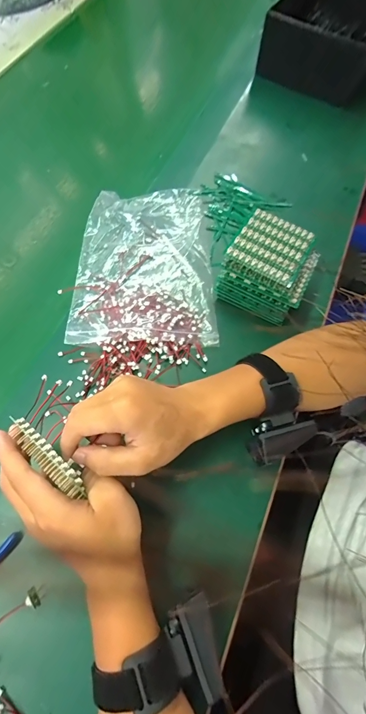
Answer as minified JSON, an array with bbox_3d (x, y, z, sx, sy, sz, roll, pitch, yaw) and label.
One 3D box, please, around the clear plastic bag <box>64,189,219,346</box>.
[{"bbox_3d":[-0.049,-0.126,0.429,0.165,0.023,0.238,-3,65,-1],"label":"clear plastic bag"}]

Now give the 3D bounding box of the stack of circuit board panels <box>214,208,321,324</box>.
[{"bbox_3d":[0.104,-0.106,0.394,0.094,0.063,0.097,30,69,13],"label":"stack of circuit board panels"}]

